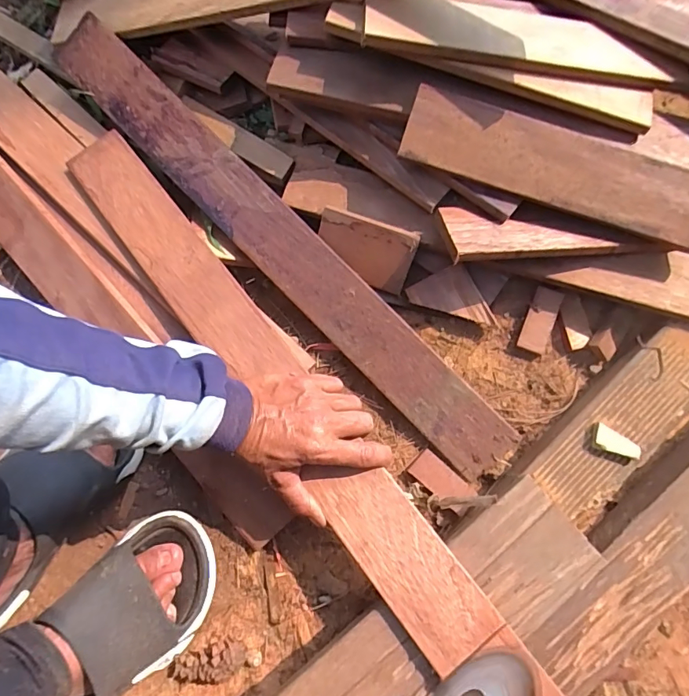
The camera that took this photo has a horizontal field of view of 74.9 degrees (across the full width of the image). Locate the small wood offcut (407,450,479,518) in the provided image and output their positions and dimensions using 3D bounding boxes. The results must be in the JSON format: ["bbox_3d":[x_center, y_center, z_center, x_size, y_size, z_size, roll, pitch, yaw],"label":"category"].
[{"bbox_3d":[0.094,0.128,0.432,0.063,0.012,0.029,40,81,8],"label":"small wood offcut"}]

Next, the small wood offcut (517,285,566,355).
[{"bbox_3d":[0.199,-0.028,0.458,0.028,0.013,0.064,21,90,5],"label":"small wood offcut"}]

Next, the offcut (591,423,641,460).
[{"bbox_3d":[0.240,0.086,0.400,0.042,0.011,0.020,30,80,7],"label":"offcut"}]

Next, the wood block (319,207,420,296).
[{"bbox_3d":[0.021,-0.100,0.463,0.097,0.011,0.063,21,123,9],"label":"wood block"}]

